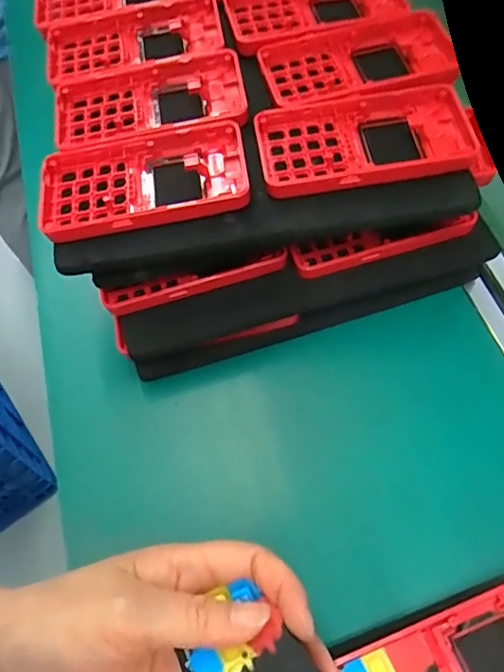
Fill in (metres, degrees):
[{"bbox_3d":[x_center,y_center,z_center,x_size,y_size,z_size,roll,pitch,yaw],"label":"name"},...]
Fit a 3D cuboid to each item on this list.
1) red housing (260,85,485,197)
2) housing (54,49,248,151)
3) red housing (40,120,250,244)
[{"bbox_3d":[0.069,-0.119,0.327,0.128,0.014,0.067,-7,60,0],"label":"red housing"},{"bbox_3d":[-0.069,-0.157,0.356,0.126,0.013,0.069,-5,60,1],"label":"housing"},{"bbox_3d":[-0.066,-0.096,0.324,0.123,0.012,0.068,-9,60,-1],"label":"red housing"}]

